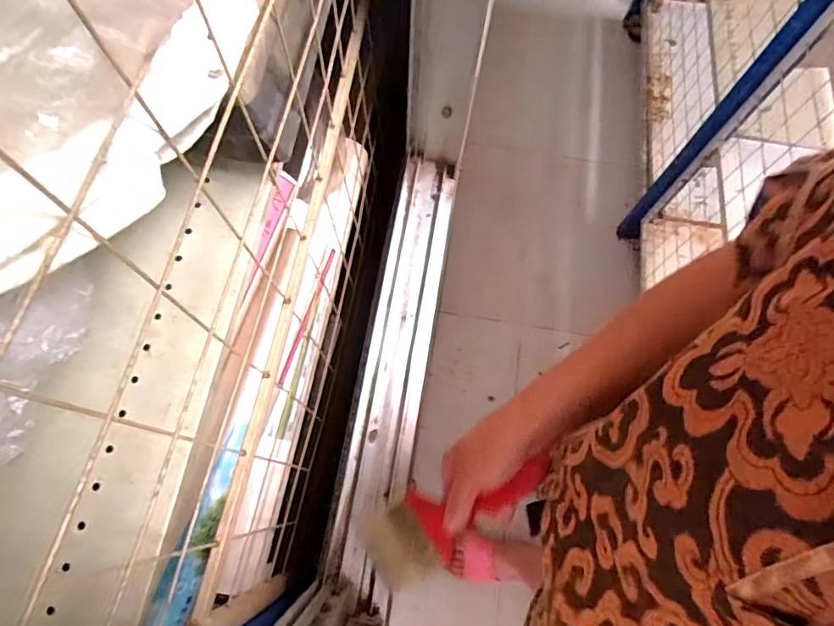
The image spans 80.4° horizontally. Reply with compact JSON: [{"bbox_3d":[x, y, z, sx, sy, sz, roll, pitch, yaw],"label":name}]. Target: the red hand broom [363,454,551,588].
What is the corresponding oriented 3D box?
[{"bbox_3d":[0.029,0.173,0.419,0.195,0.019,0.071,-37,73,28],"label":"red hand broom"}]

